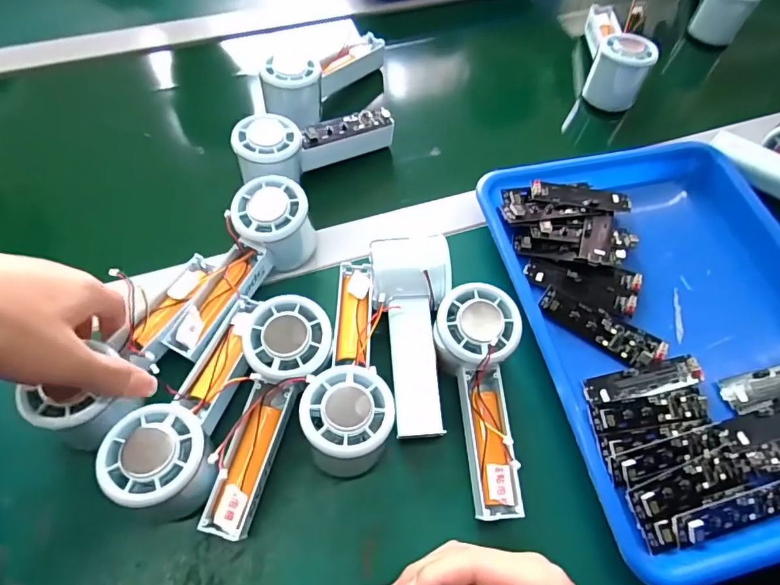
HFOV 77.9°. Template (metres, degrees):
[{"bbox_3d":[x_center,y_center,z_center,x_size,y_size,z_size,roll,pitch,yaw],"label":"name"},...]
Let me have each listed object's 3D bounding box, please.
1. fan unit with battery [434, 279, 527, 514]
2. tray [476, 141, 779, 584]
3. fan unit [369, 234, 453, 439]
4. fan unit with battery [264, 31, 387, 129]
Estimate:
[{"bbox_3d":[0.057,0.072,0.328,0.057,0.054,0.147,4,63,-1],"label":"fan unit with battery"},{"bbox_3d":[0.230,0.019,0.388,0.251,0.045,0.341,-10,61,-8],"label":"tray"},{"bbox_3d":[0.019,0.029,0.350,0.057,0.043,0.142,-4,64,-5],"label":"fan unit"},{"bbox_3d":[-0.061,-0.227,0.490,0.048,0.053,0.147,39,58,15],"label":"fan unit with battery"}]

